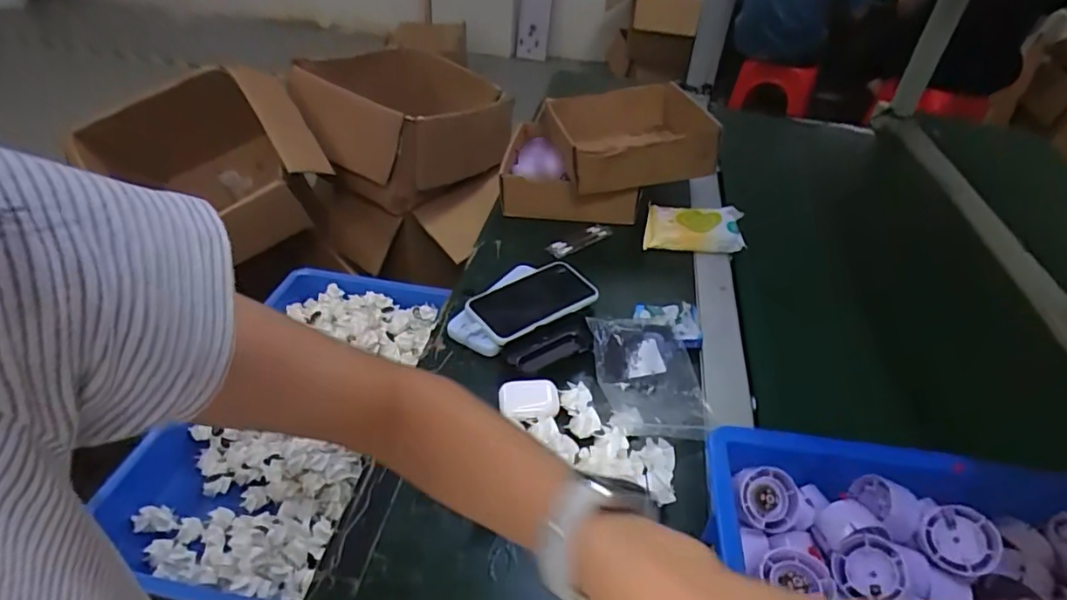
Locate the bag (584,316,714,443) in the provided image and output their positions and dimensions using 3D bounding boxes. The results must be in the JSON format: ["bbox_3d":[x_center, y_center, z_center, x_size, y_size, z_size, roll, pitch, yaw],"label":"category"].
[{"bbox_3d":[0.124,0.076,0.580,0.109,0.039,0.143,-4,38,-7],"label":"bag"}]

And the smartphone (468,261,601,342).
[{"bbox_3d":[-0.002,-0.003,0.661,0.153,0.014,0.084,-27,45,-34],"label":"smartphone"}]

